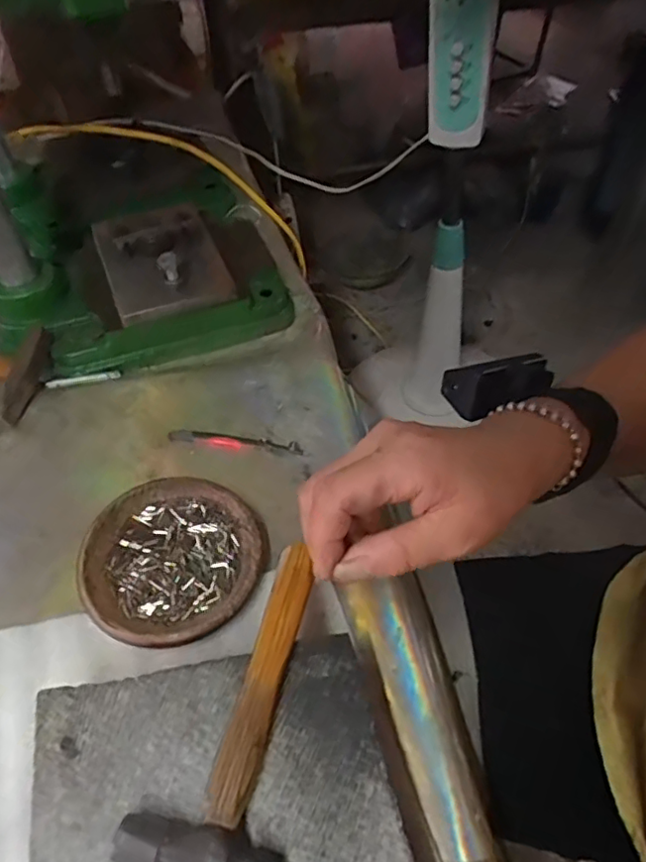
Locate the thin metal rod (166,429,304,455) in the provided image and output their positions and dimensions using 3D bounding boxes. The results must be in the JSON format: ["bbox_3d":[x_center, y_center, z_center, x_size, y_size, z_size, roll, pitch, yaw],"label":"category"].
[{"bbox_3d":[-0.066,0.008,0.447,0.102,0.005,0.013,6,51,8],"label":"thin metal rod"}]

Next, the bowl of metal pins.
[{"bbox_3d":[-0.095,0.081,0.381,0.111,0.017,0.109,-2,50,2],"label":"bowl of metal pins"}]

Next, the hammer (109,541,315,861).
[{"bbox_3d":[-0.027,0.124,0.271,0.060,0.020,0.144,17,53,14],"label":"hammer"}]

